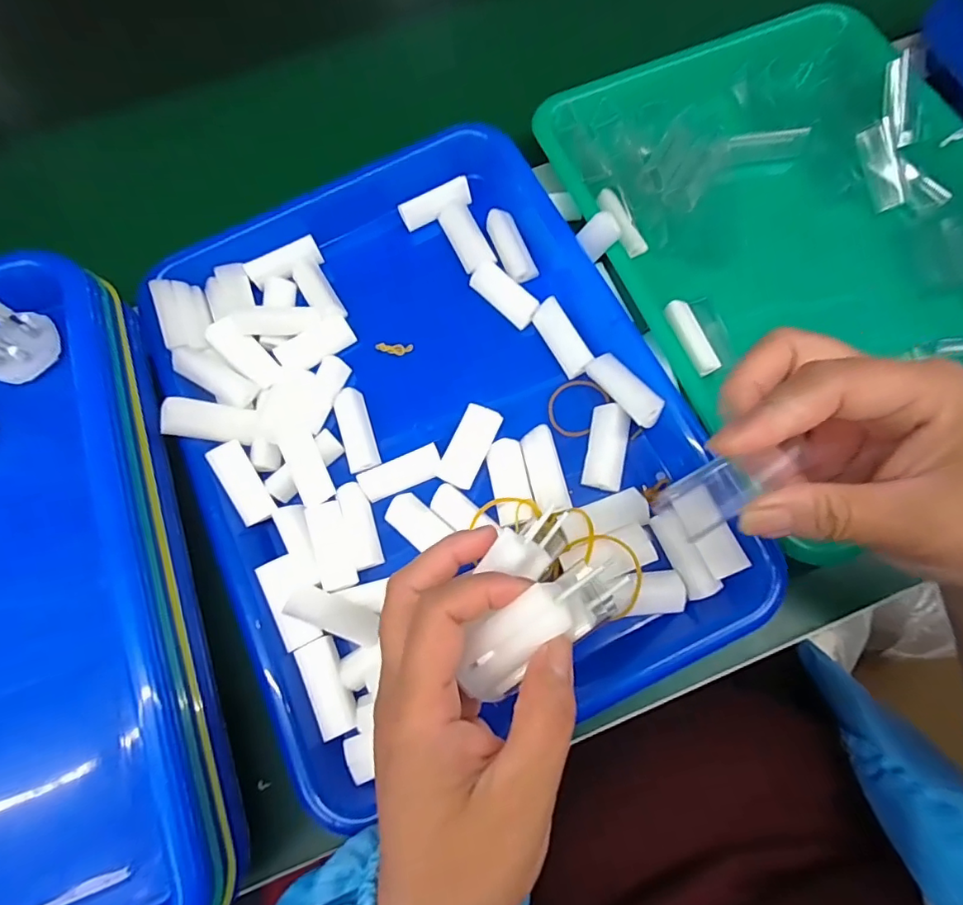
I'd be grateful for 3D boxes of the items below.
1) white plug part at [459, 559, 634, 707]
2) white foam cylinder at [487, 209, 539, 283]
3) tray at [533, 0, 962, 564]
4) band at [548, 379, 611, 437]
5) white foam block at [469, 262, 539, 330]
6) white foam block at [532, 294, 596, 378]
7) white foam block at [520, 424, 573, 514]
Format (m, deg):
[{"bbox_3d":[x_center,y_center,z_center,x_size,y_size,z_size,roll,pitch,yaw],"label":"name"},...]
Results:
[{"bbox_3d":[0.019,0.064,0.187,0.071,0.019,0.025,-42,74,14],"label":"white plug part"},{"bbox_3d":[0.019,-0.127,0.316,0.016,0.012,0.046,-23,73,-5],"label":"white foam cylinder"},{"bbox_3d":[0.206,-0.127,0.325,0.251,0.038,0.341,-22,73,-5],"label":"tray"},{"bbox_3d":[0.053,-0.026,0.295,0.031,0.004,0.034,35,91,22],"label":"band"},{"bbox_3d":[0.014,-0.095,0.310,0.045,0.014,0.016,43,78,14],"label":"white foam block"},{"bbox_3d":[0.048,-0.066,0.301,0.017,0.018,0.046,-27,74,-7],"label":"white foam block"},{"bbox_3d":[0.034,0.010,0.279,0.018,0.014,0.045,-12,72,-2],"label":"white foam block"}]

